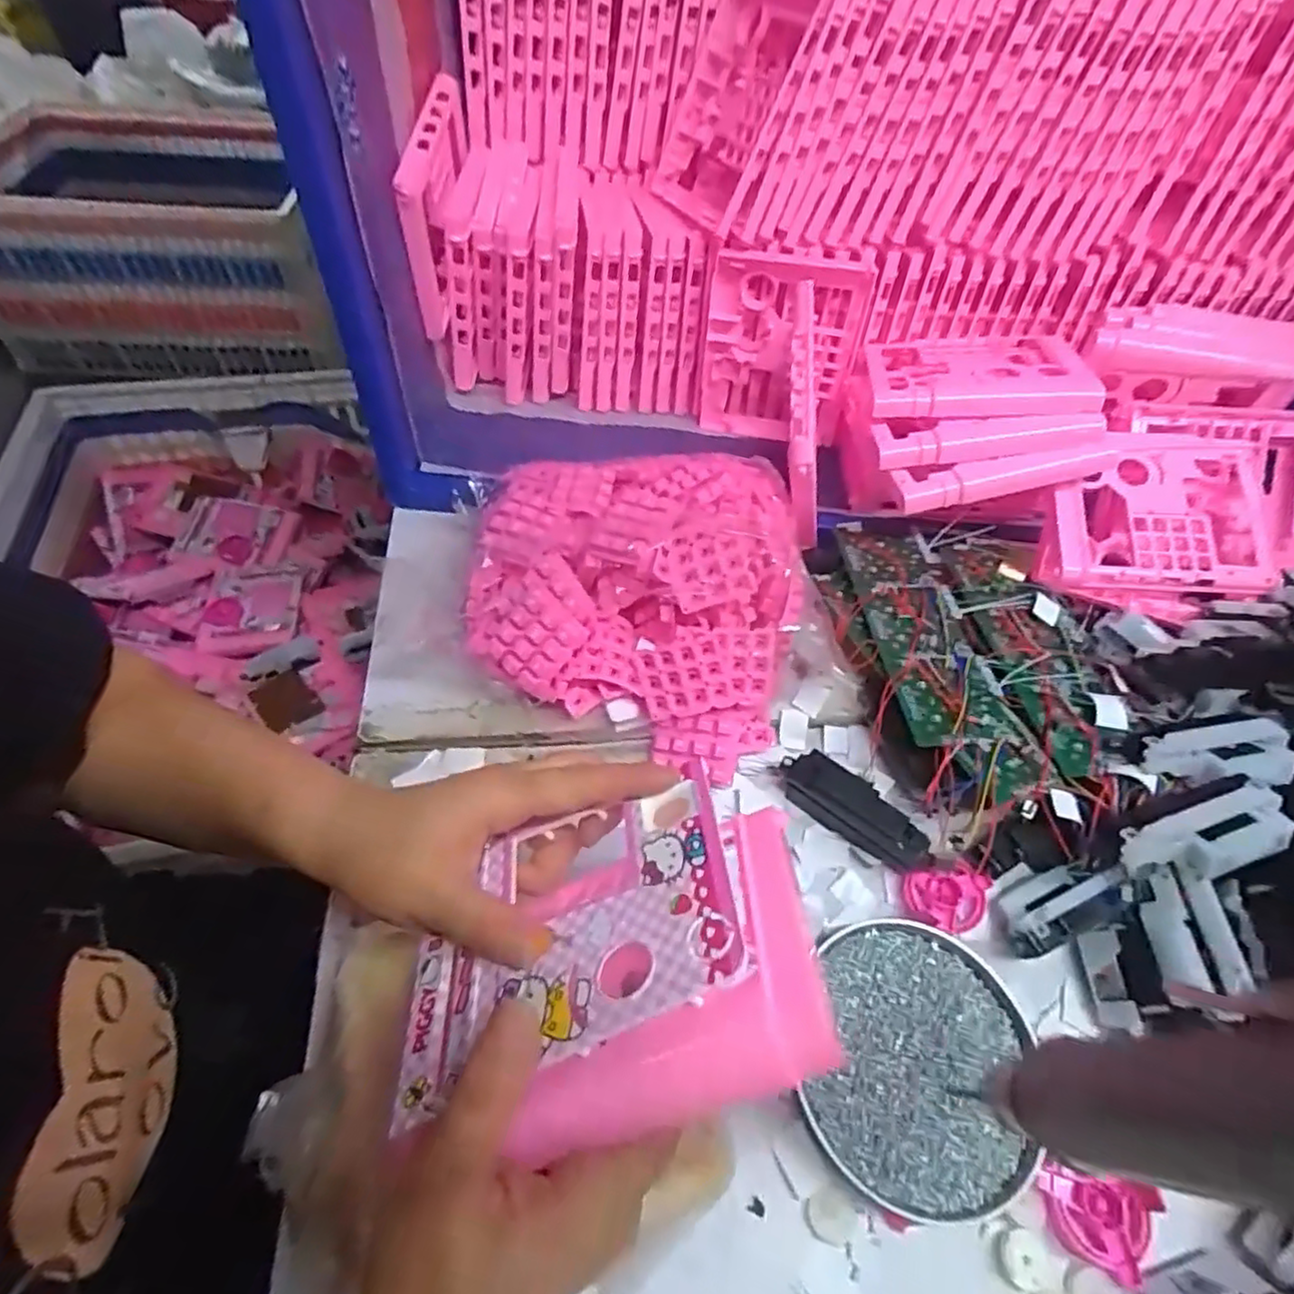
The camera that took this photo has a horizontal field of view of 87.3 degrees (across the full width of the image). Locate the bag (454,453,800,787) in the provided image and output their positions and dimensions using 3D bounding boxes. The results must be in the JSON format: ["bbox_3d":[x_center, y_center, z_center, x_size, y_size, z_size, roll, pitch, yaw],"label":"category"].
[{"bbox_3d":[-0.008,-0.051,0.490,0.231,0.103,0.211,14,53,6],"label":"bag"}]

